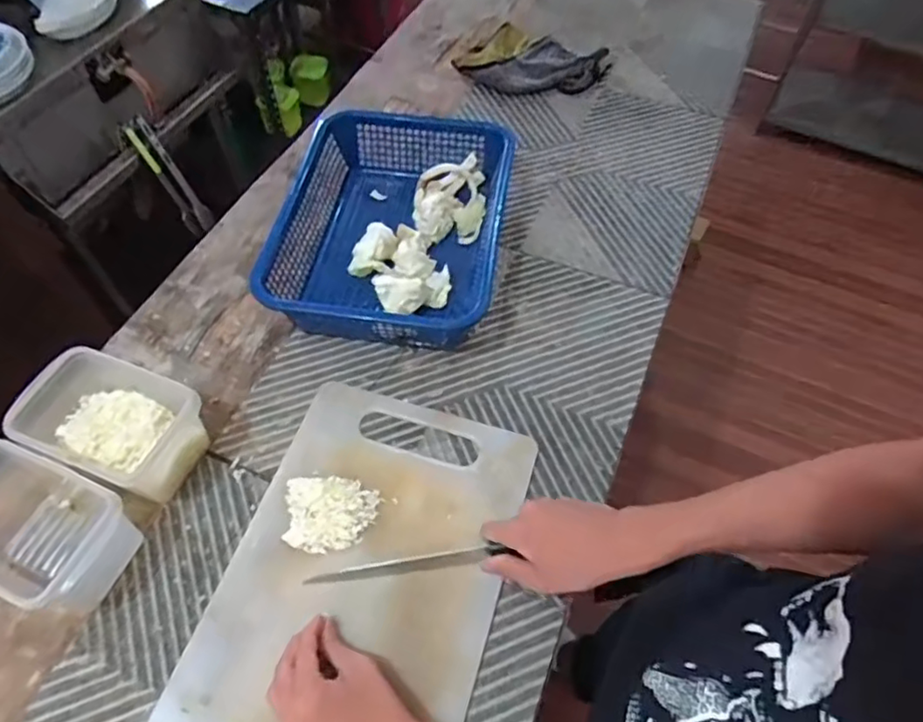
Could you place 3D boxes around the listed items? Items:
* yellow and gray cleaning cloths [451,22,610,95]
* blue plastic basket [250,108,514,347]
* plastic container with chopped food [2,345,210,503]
[{"bbox_3d":[0.111,-0.478,0.991,0.221,0.040,0.127,20,60,11],"label":"yellow and gray cleaning cloths"},{"bbox_3d":[-0.083,-0.162,0.755,0.257,0.091,0.314,8,58,4],"label":"blue plastic basket"},{"bbox_3d":[-0.340,0.066,0.604,0.148,0.098,0.104,18,59,10],"label":"plastic container with chopped food"}]

